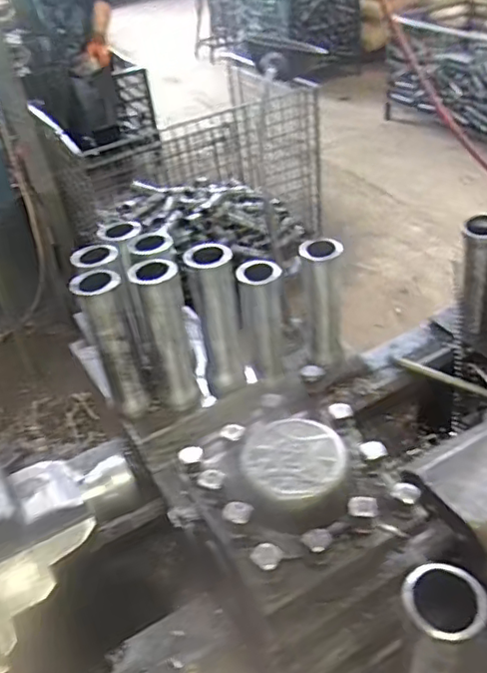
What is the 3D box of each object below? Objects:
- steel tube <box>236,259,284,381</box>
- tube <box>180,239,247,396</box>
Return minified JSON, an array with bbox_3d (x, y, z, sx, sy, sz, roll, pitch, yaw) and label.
[{"bbox_3d":[0.028,-0.020,0.804,0.052,0.171,0.049,-6,39,2],"label":"steel tube"},{"bbox_3d":[-0.030,-0.021,0.748,0.052,0.199,0.047,-7,39,1],"label":"tube"}]

